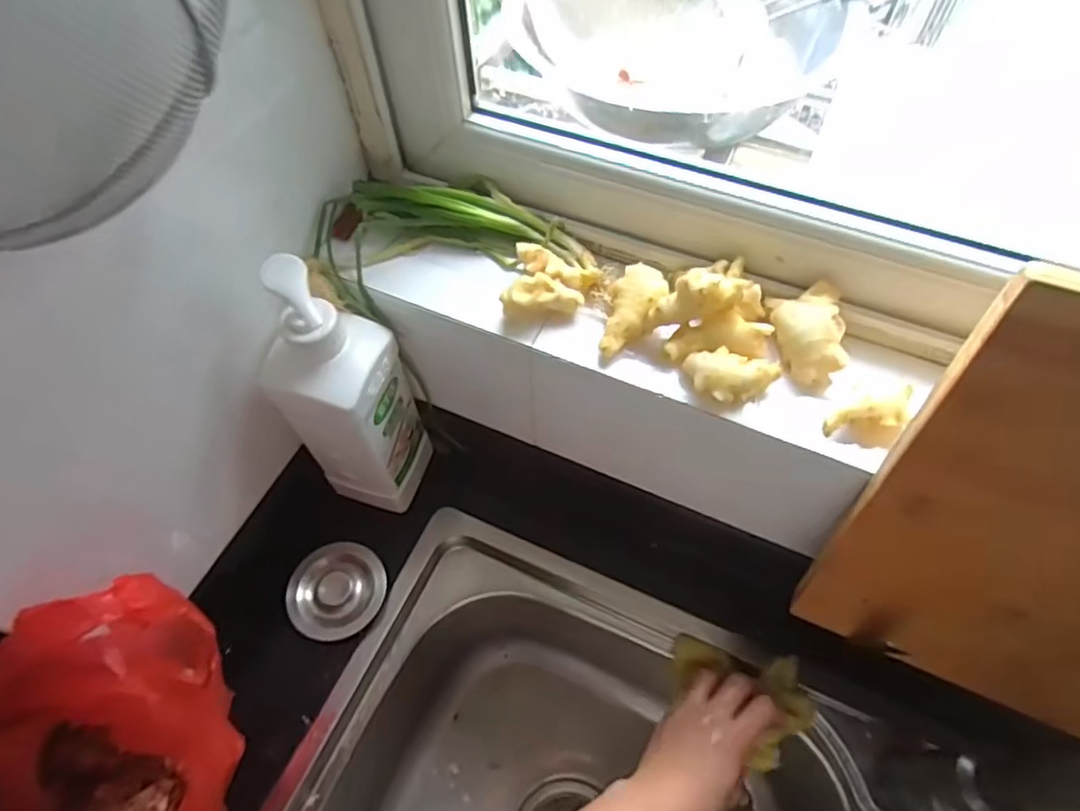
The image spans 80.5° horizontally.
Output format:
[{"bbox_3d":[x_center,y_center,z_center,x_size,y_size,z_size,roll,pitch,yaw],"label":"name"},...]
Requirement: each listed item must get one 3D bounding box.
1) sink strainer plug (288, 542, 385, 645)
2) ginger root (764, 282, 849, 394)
[{"bbox_3d":[-0.180,0.165,0.566,0.078,0.020,0.082,0,59,1],"label":"sink strainer plug"},{"bbox_3d":[0.174,-0.045,0.413,0.040,0.034,0.061,-7,59,-3],"label":"ginger root"}]

